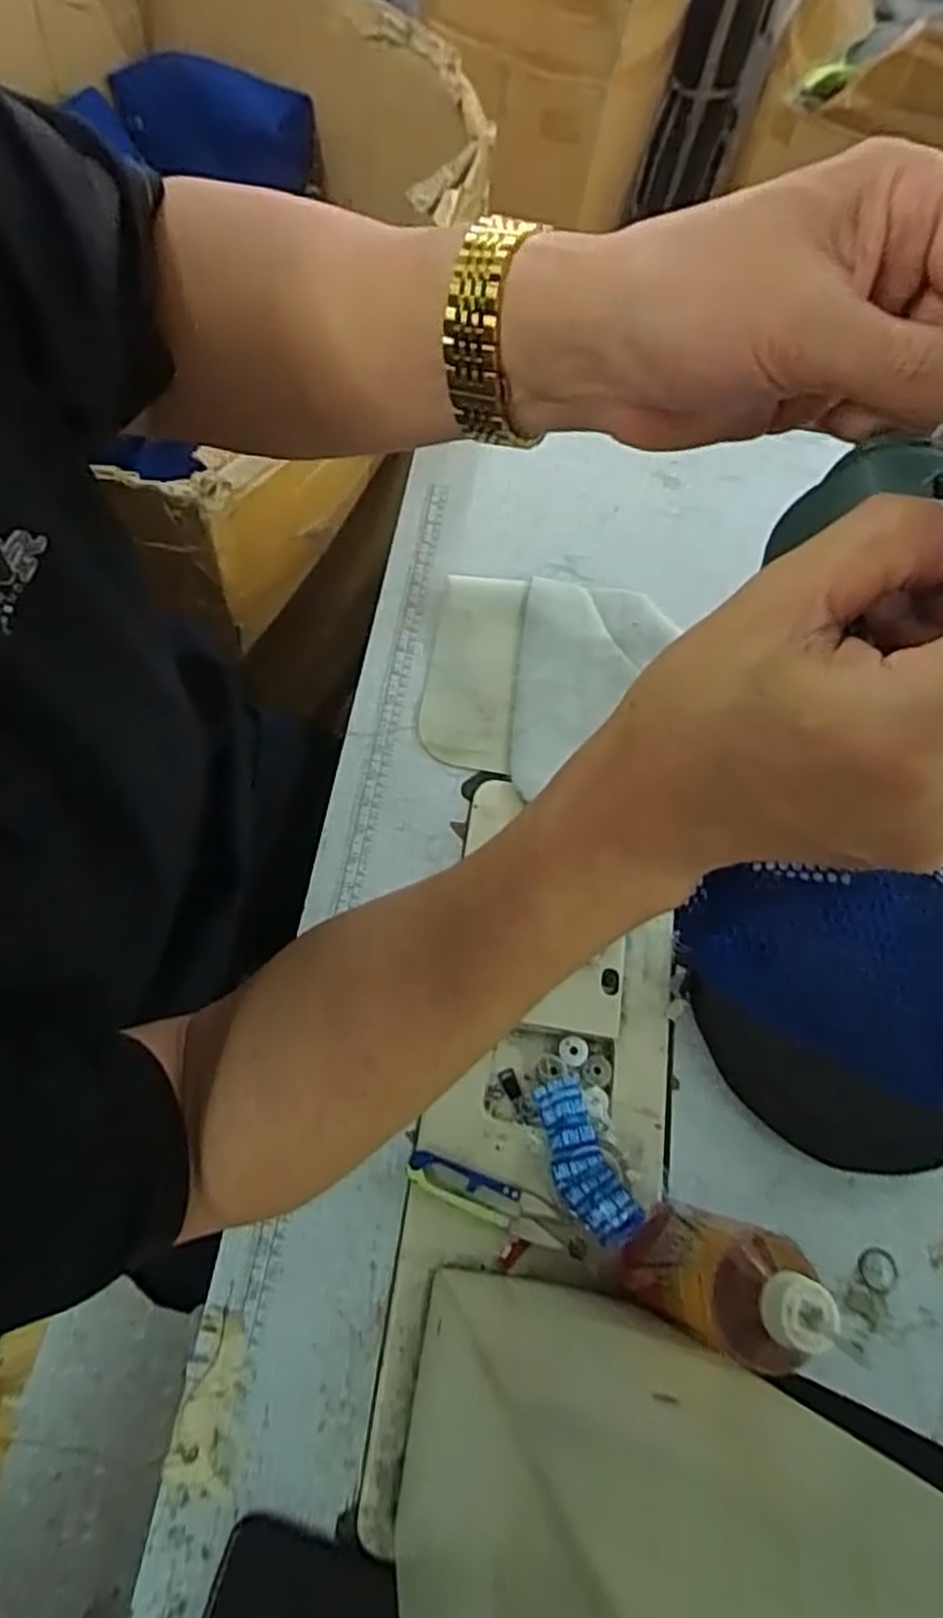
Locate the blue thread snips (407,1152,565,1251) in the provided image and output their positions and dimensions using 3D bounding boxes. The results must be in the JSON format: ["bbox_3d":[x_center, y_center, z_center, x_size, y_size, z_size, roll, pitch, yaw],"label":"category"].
[{"bbox_3d":[0.009,0.261,0.522,0.110,0.010,0.027,23,69,7],"label":"blue thread snips"}]

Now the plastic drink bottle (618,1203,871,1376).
[{"bbox_3d":[0.137,0.257,0.424,0.068,0.153,0.066,15,65,-2],"label":"plastic drink bottle"}]

